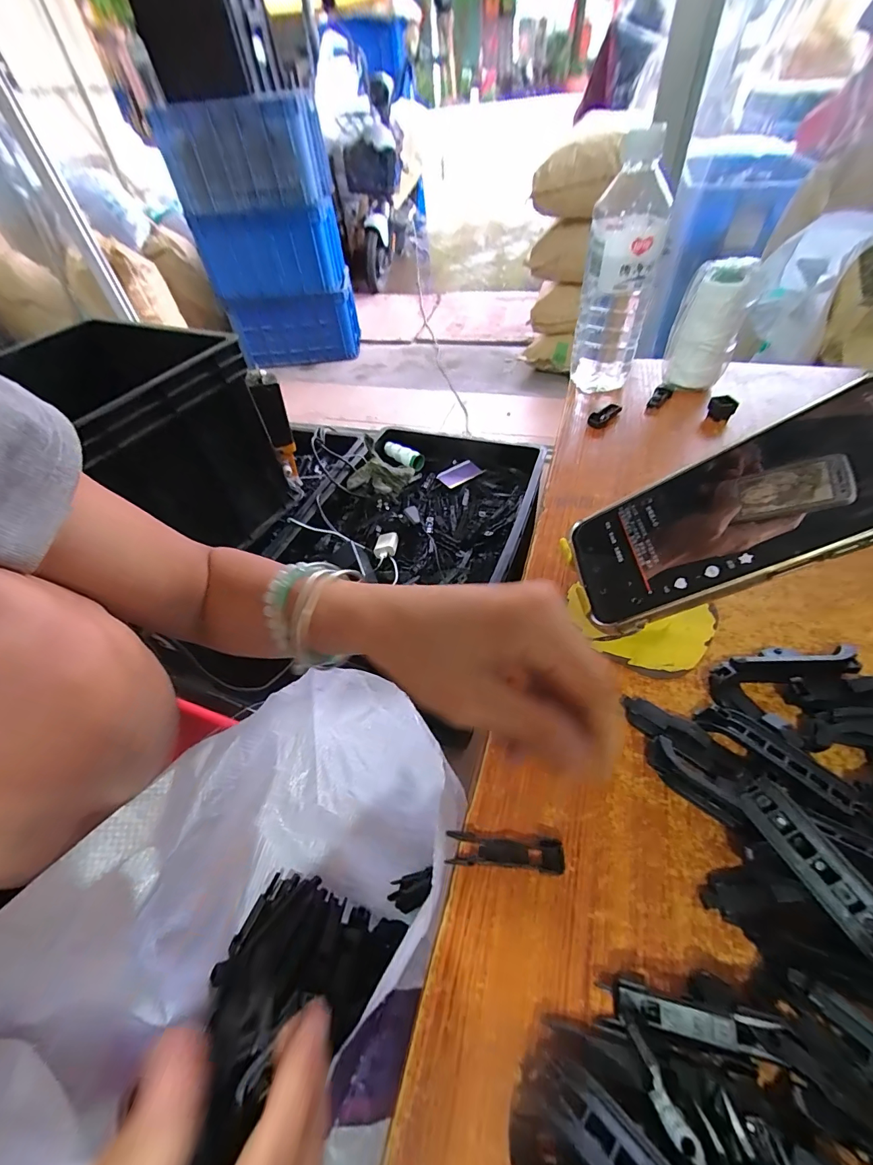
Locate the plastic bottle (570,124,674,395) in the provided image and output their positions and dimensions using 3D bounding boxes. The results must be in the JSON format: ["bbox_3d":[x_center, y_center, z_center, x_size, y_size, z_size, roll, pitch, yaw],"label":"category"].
[{"bbox_3d":[0.184,-0.302,0.439,0.070,0.198,0.060,17,52,20],"label":"plastic bottle"}]

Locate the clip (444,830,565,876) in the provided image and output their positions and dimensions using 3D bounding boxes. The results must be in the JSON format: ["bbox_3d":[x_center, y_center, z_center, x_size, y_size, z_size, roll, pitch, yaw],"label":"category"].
[{"bbox_3d":[0.033,0.131,0.207,0.055,0.007,0.013,1,49,7],"label":"clip"}]

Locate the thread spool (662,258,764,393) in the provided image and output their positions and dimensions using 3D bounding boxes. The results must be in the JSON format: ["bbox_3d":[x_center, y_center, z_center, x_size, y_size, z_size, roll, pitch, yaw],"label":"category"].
[{"bbox_3d":[0.292,-0.272,0.459,0.067,0.118,0.063,21,54,23],"label":"thread spool"}]

